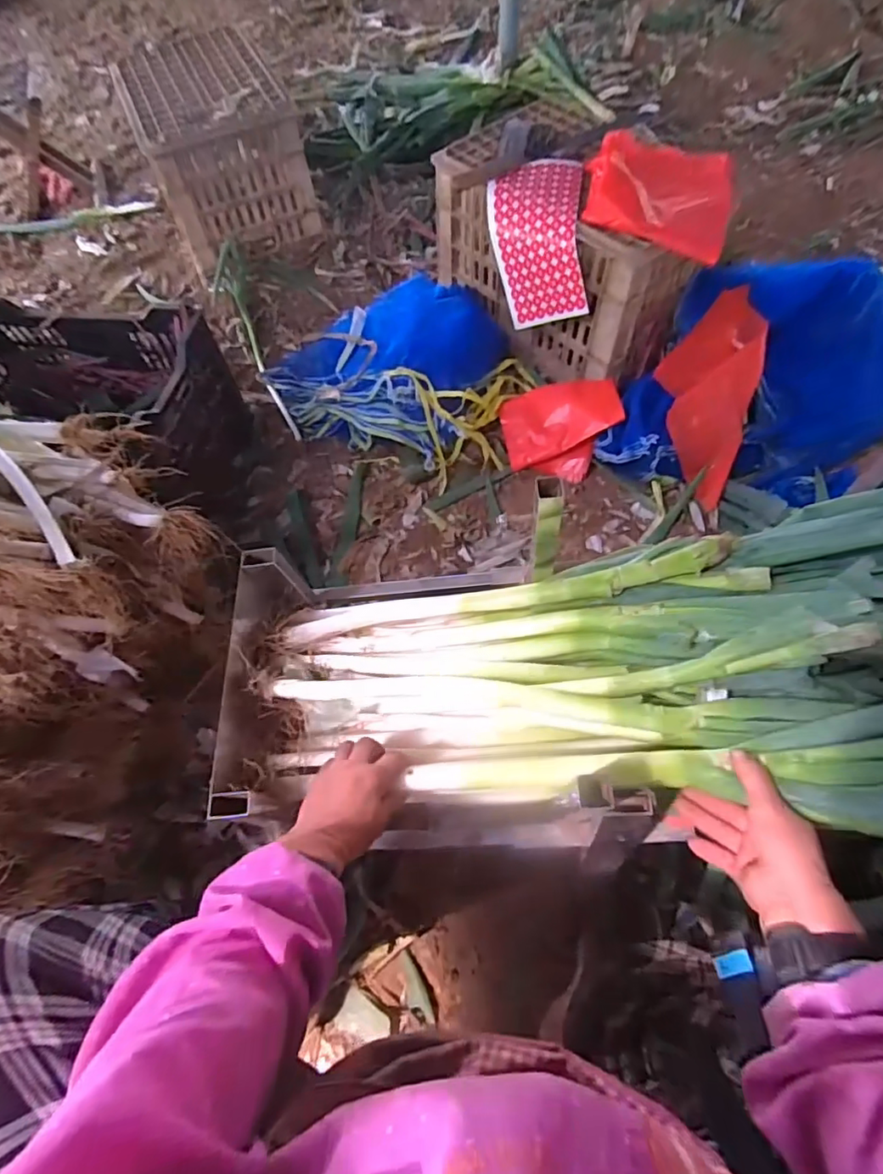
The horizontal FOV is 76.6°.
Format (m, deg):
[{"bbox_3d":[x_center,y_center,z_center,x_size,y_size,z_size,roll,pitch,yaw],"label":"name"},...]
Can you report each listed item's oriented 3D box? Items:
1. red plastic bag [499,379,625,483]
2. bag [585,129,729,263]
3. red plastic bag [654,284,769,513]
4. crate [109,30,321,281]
[{"bbox_3d":[0.222,-0.296,1.054,0.210,0.106,0.157,-2,64,1],"label":"red plastic bag"},{"bbox_3d":[0.373,-0.687,0.943,0.246,0.046,0.280,18,64,11],"label":"bag"},{"bbox_3d":[0.464,-0.341,0.976,0.165,0.057,0.389,9,88,7],"label":"red plastic bag"},{"bbox_3d":[-0.553,-1.092,1.388,0.334,0.264,0.488,-23,65,-9],"label":"crate"}]

